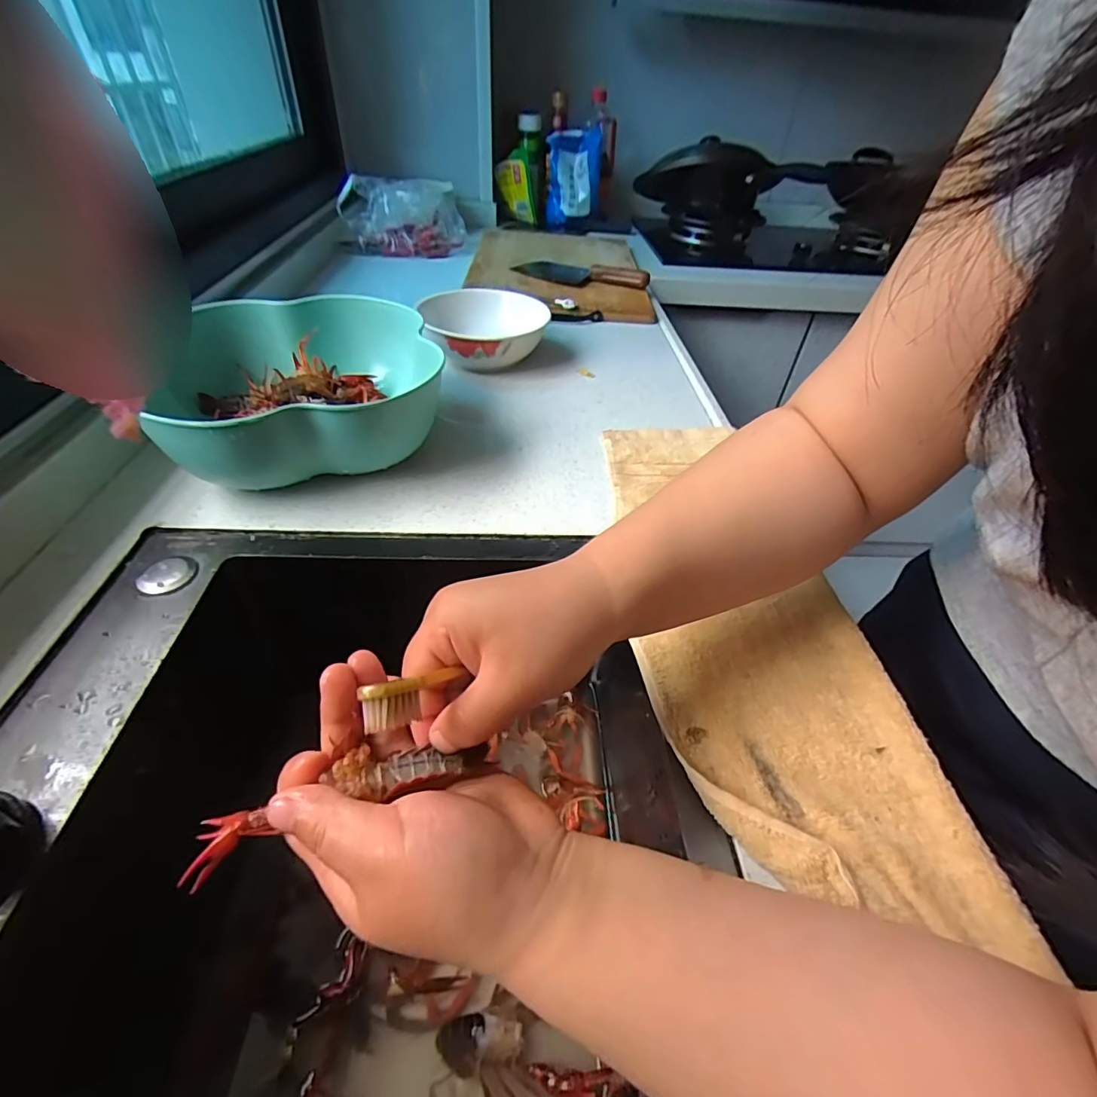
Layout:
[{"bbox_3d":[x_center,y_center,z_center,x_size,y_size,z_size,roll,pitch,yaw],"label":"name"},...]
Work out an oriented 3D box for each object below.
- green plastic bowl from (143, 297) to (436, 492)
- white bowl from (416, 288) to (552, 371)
[{"bbox_3d":[-0.215,-0.135,0.459,0.211,0.096,0.228,-18,48,-21],"label":"green plastic bowl"},{"bbox_3d":[-0.073,-0.274,0.642,0.161,0.057,0.174,2,43,-2],"label":"white bowl"}]

